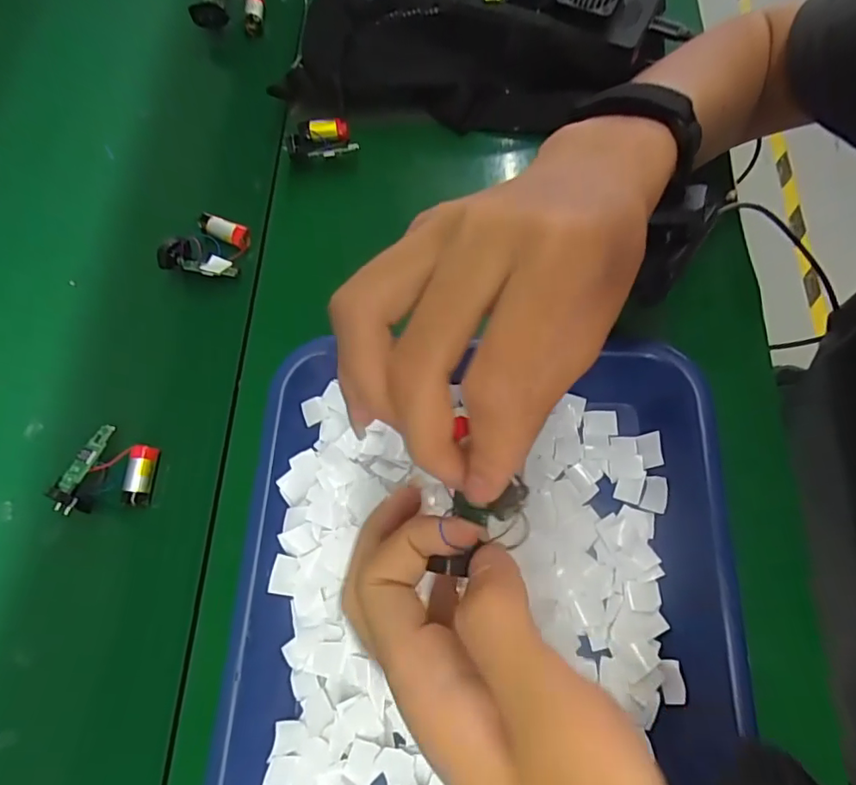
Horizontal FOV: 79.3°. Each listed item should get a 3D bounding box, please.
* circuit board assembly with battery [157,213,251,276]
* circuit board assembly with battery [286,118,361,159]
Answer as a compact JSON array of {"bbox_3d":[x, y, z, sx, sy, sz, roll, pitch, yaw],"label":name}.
[{"bbox_3d":[-0.161,-0.107,0.376,0.053,0.026,0.049,8,71,5],"label":"circuit board assembly with battery"},{"bbox_3d":[-0.082,-0.195,0.393,0.051,0.018,0.034,-11,70,-2],"label":"circuit board assembly with battery"}]

